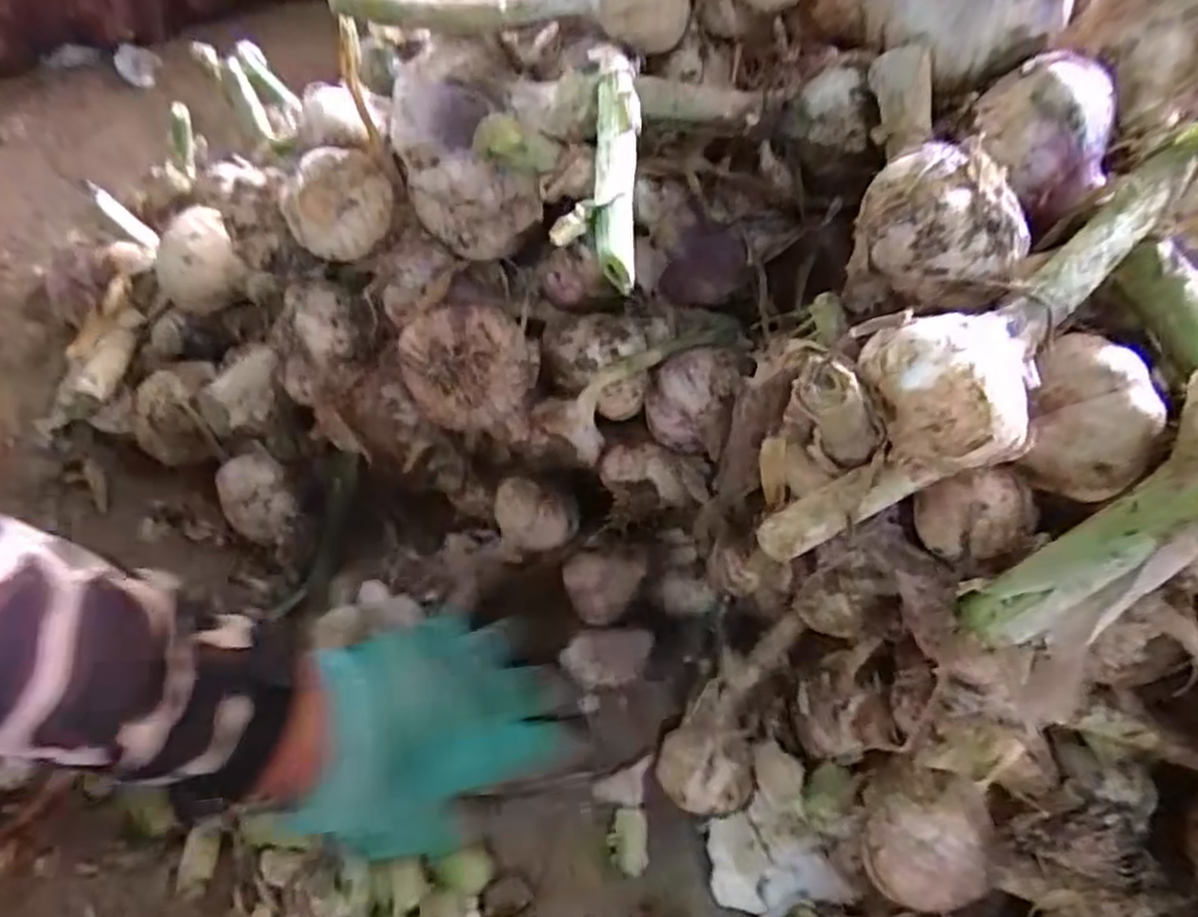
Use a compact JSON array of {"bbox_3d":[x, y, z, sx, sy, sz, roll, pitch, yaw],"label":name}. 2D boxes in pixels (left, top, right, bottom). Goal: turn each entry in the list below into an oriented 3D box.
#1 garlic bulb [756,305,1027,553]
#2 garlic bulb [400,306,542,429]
[{"bbox_3d":[0.084,-0.003,0.214,0.035,0.083,0.040,-5,51,-42],"label":"garlic bulb"},{"bbox_3d":[-0.059,-0.042,0.329,0.048,0.039,0.047,0,58,1],"label":"garlic bulb"}]

